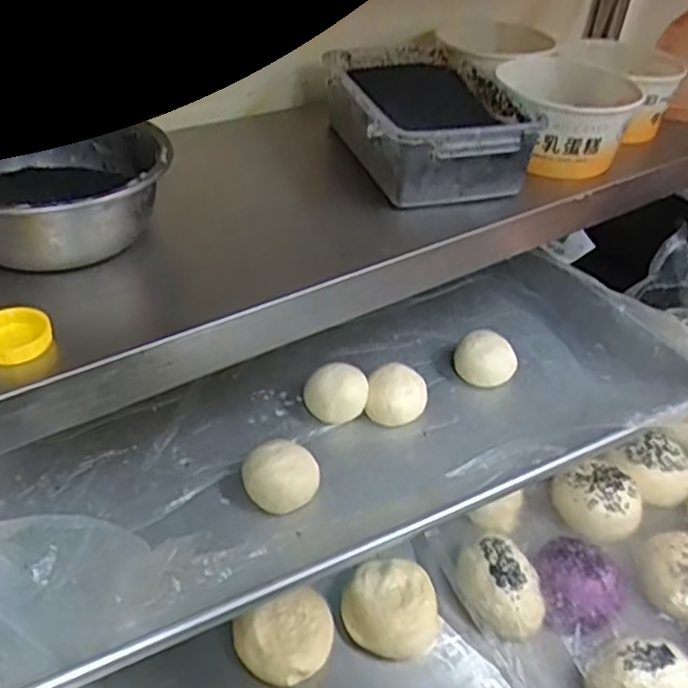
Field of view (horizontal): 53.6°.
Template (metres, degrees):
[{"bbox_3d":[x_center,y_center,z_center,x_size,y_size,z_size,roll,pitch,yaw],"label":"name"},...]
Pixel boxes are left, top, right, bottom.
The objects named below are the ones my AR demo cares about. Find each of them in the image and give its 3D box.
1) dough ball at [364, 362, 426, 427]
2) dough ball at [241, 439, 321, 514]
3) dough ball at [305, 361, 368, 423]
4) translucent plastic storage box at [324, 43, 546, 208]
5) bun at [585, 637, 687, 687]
[{"bbox_3d":[0.045,0.046,0.586,0.048,0.042,0.043,10,39,6],"label":"dough ball"},{"bbox_3d":[-0.047,0.102,0.509,0.055,0.039,0.051,3,39,-3],"label":"dough ball"},{"bbox_3d":[-0.007,0.046,0.574,0.052,0.045,0.041,4,39,-2],"label":"dough ball"},{"bbox_3d":[0.072,-0.207,0.620,0.140,0.064,0.226,-6,40,-13],"label":"translucent plastic storage box"},{"bbox_3d":[0.232,0.263,0.526,0.073,0.038,0.053,-7,42,-13],"label":"bun"}]

